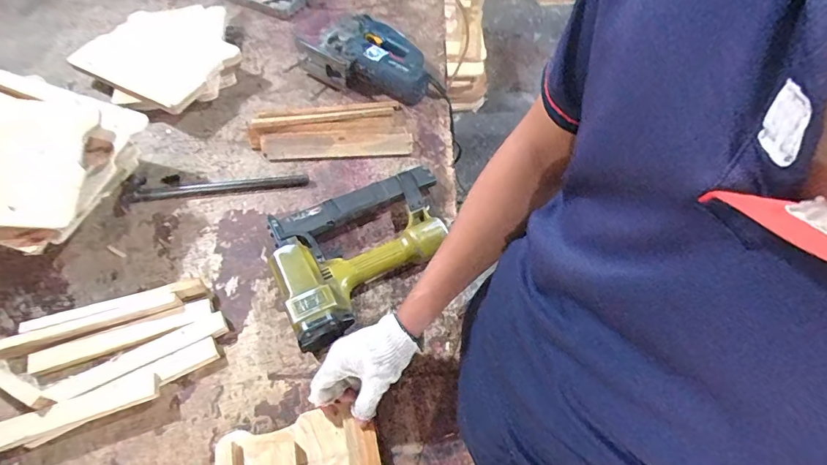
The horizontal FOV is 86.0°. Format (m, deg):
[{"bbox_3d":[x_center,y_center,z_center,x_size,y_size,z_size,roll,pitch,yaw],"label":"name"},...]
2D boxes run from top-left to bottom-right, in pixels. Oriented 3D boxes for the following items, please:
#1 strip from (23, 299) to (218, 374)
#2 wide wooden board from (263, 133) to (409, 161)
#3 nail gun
[{"bbox_3d":[-0.398,0.142,0.609,0.231,0.015,0.032,-18,59,-12],"label":"strip"},{"bbox_3d":[-0.138,-0.160,0.798,0.265,0.012,0.046,-3,92,-2],"label":"wide wooden board"},{"bbox_3d":[-0.066,0.020,0.658,0.283,0.074,0.232,-19,59,-12],"label":"nail gun"}]

